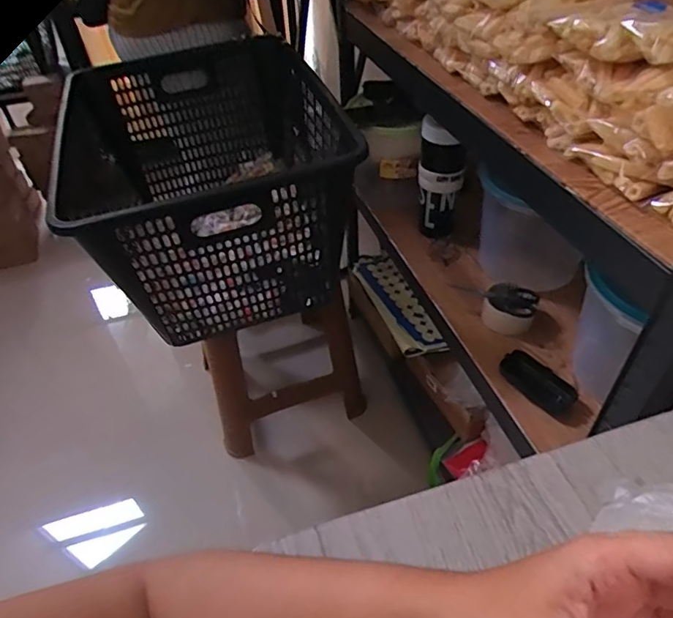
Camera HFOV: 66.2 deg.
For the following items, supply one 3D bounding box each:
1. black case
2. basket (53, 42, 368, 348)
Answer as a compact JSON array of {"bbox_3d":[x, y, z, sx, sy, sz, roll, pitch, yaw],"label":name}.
[{"bbox_3d":[0.298,0.109,0.763,0.047,0.041,0.111,-32,50,-25],"label":"black case"},{"bbox_3d":[-0.214,-0.246,0.953,0.420,0.301,0.618,-14,45,-9],"label":"basket"}]

